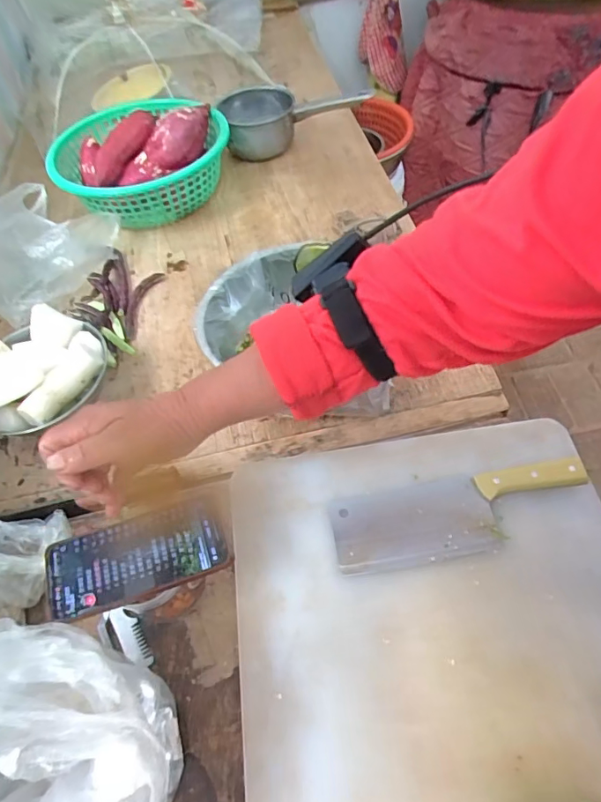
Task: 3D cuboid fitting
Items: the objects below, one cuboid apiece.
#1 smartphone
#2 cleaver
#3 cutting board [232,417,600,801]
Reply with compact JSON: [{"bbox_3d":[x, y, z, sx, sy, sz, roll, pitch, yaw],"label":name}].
[{"bbox_3d":[-0.149,0.141,0.451,0.158,0.009,0.076,-18,56,-8],"label":"smartphone"},{"bbox_3d":[0.171,0.118,0.524,0.270,0.023,0.085,-9,55,-2],"label":"cleaver"},{"bbox_3d":[0.148,0.292,0.425,0.387,0.027,0.587,-8,55,-1],"label":"cutting board"}]

